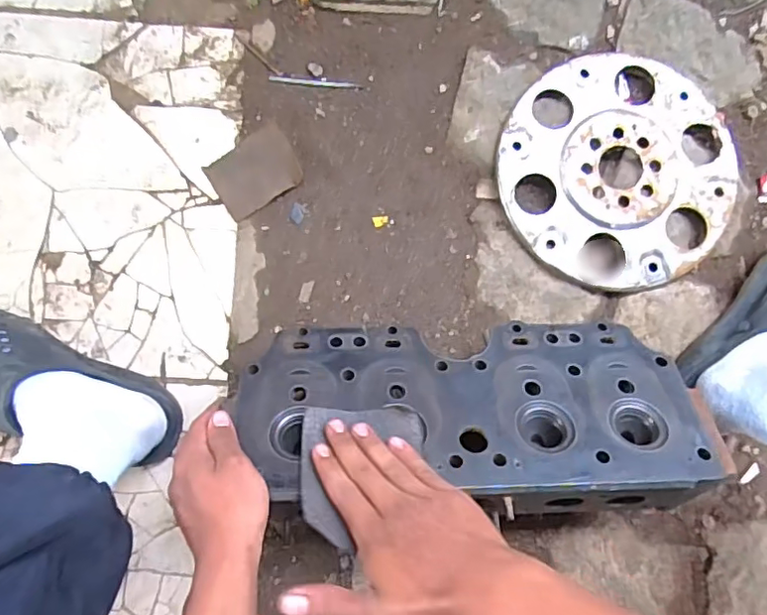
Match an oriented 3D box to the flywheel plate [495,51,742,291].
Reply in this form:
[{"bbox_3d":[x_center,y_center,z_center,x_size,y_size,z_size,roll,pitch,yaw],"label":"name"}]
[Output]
[{"bbox_3d":[0.264,-0.154,0.649,0.259,0.023,0.261,0,88,-2],"label":"flywheel plate"}]

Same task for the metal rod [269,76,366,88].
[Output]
[{"bbox_3d":[-0.077,-0.258,0.663,0.105,0.004,0.007,4,88,-2],"label":"metal rod"}]

